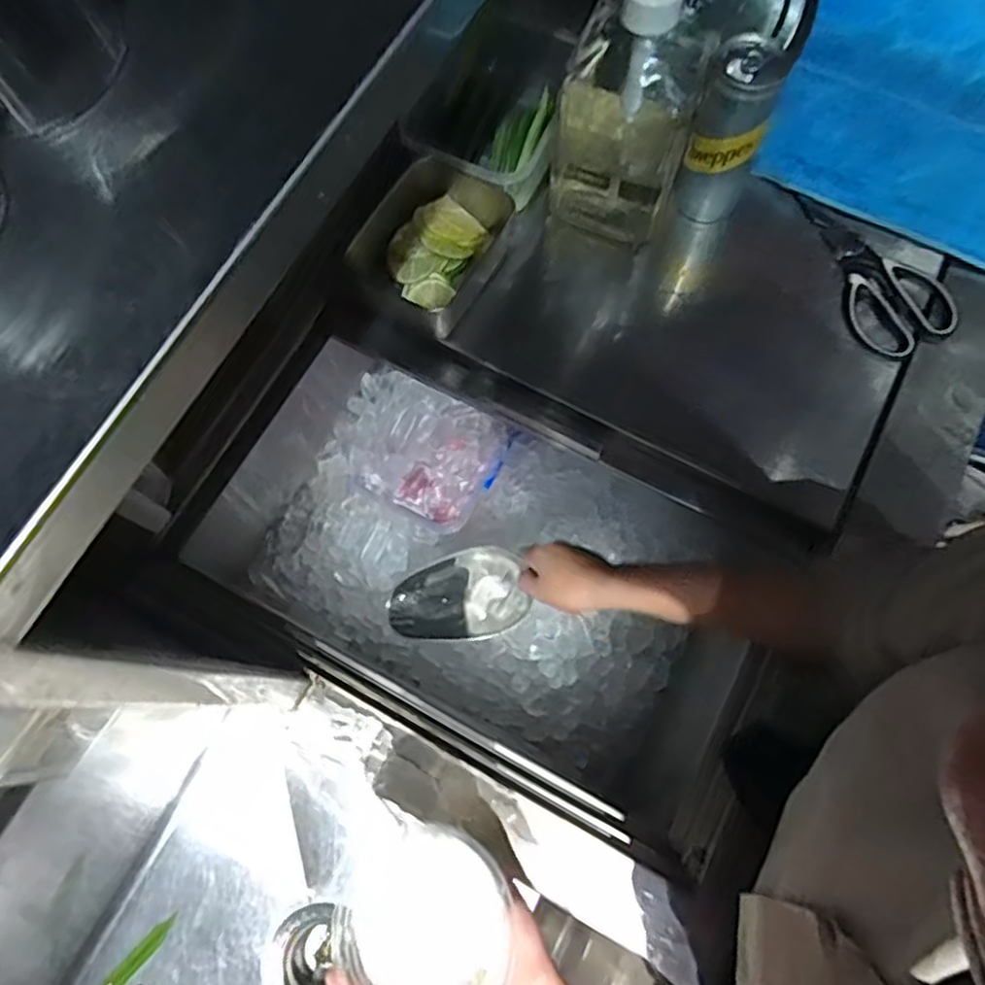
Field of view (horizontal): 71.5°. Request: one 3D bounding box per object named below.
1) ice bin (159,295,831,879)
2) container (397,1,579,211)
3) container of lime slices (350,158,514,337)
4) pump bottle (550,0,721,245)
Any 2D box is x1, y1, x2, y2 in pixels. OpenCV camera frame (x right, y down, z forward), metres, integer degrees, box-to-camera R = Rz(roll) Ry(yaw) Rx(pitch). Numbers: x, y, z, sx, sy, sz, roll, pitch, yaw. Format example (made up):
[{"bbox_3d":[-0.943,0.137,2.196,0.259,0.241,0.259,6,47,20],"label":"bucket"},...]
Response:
[{"bbox_3d":[-0.001,0.084,0.724,0.520,0.320,0.308,27,75,9],"label":"ice bin"},{"bbox_3d":[0.009,-0.339,0.656,0.124,0.123,0.174,25,75,8],"label":"container"},{"bbox_3d":[-0.056,-0.225,0.601,0.099,0.059,0.122,28,75,9],"label":"container of lime slices"},{"bbox_3d":[0.108,-0.318,0.511,0.105,0.276,0.084,17,74,6],"label":"pump bottle"}]

